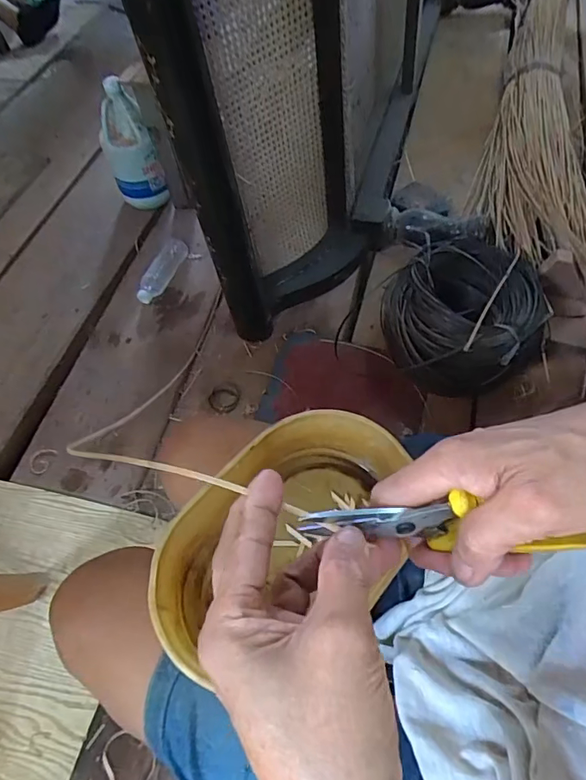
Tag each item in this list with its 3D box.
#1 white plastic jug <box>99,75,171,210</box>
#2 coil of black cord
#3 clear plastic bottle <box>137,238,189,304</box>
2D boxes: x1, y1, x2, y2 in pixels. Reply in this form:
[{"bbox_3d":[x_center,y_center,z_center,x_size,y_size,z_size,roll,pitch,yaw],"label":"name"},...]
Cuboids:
[{"bbox_3d":[-0.395,-0.579,1.180,0.117,0.282,0.159,-24,59,-10],"label":"white plastic jug"},{"bbox_3d":[0.327,-0.142,0.929,0.271,0.145,0.281,-2,58,3],"label":"coil of black cord"},{"bbox_3d":[-0.302,-0.279,1.135,0.052,0.054,0.187,20,62,17],"label":"clear plastic bottle"}]

